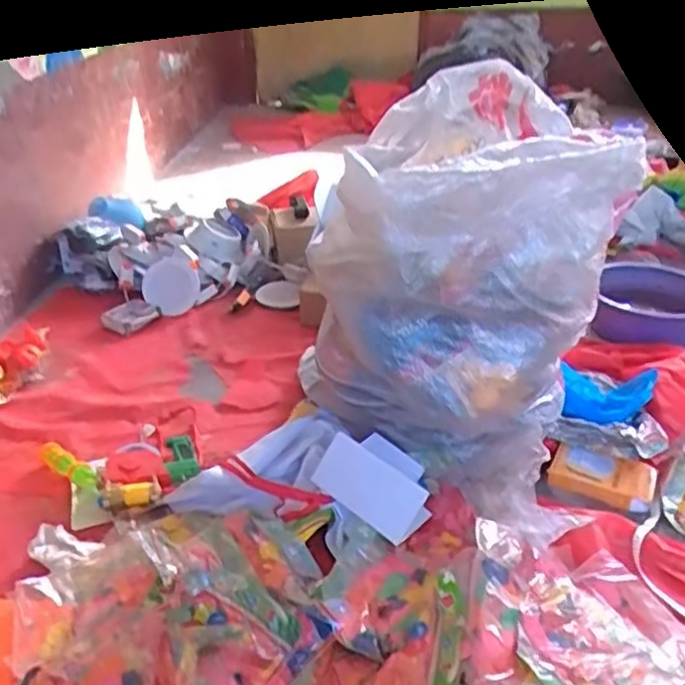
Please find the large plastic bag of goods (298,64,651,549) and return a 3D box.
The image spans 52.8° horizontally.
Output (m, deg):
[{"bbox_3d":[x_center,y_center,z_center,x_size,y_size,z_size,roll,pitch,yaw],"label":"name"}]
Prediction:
[{"bbox_3d":[0.156,-0.048,1.038,0.423,0.565,0.361,5,31,12],"label":"large plastic bag of goods"}]

